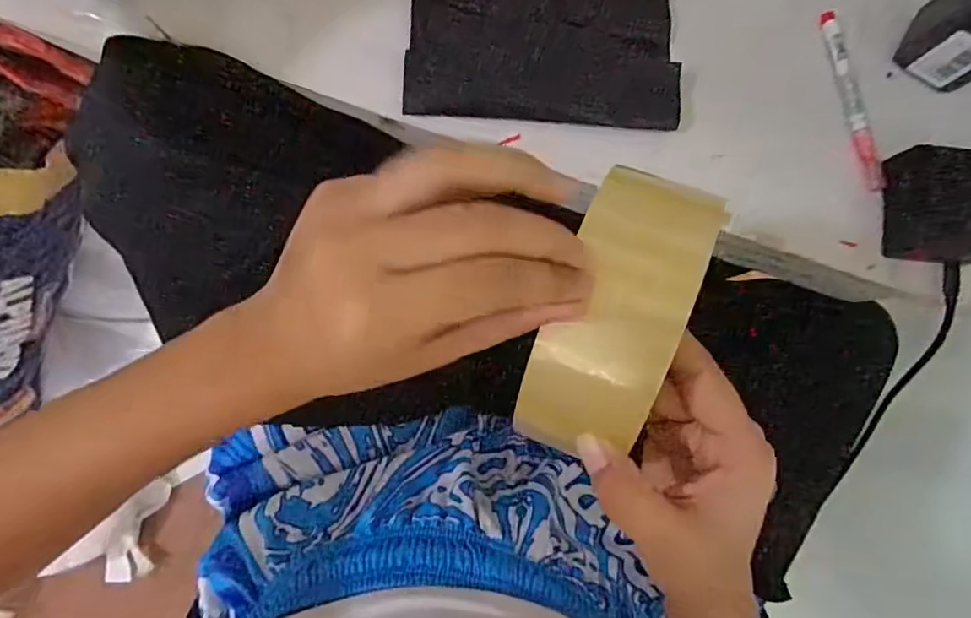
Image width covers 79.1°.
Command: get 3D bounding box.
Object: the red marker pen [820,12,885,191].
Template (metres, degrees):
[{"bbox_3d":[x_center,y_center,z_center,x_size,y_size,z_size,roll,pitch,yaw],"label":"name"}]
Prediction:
[{"bbox_3d":[0.275,-0.157,0.440,0.017,0.009,0.138,-13,87,-8],"label":"red marker pen"}]

